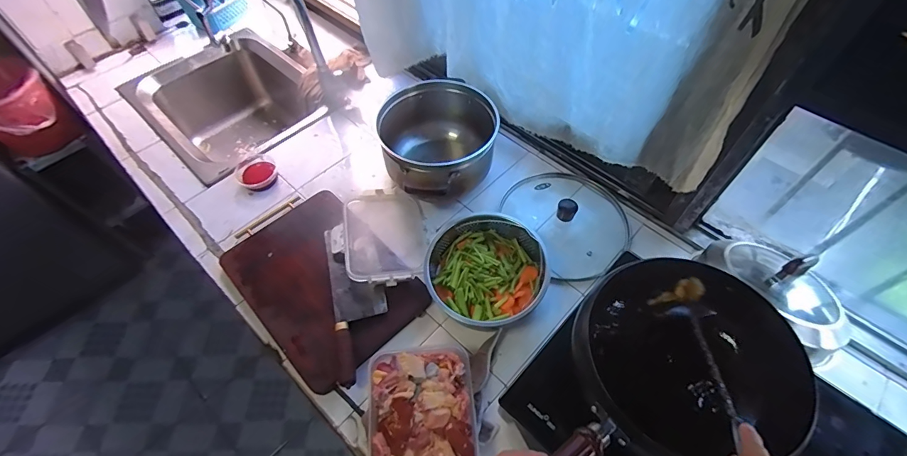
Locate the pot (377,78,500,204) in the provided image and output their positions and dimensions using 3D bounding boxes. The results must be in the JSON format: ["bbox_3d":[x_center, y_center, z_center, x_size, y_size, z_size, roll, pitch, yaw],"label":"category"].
[{"bbox_3d":[-0.023,-0.163,0.858,0.216,0.142,0.241,-20,58,-13],"label":"pot"}]

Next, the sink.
[{"bbox_3d":[-0.554,-0.289,1.135,0.444,0.217,0.399,38,64,23],"label":"sink"}]

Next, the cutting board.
[{"bbox_3d":[-0.241,0.090,0.756,0.238,0.023,0.344,-38,64,-22],"label":"cutting board"}]

